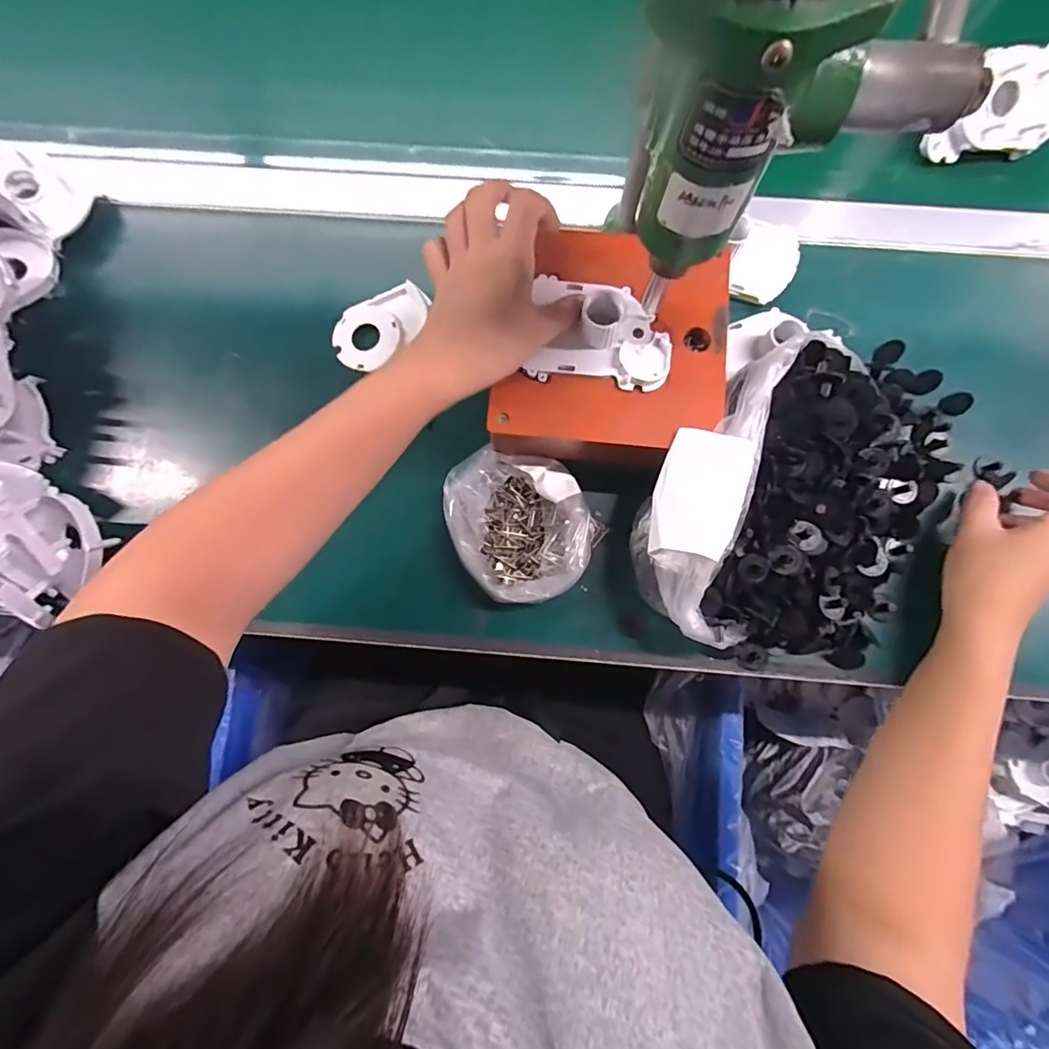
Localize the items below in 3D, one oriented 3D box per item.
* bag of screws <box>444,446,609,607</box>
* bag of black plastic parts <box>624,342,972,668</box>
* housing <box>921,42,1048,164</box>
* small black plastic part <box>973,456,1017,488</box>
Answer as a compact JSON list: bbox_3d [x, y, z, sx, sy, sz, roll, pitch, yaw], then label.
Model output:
[{"bbox_3d":[-0.003,-0.002,0.378,0.095,0.031,0.113,-35,81,-5],"label":"bag of screws"},{"bbox_3d":[0.197,-0.029,0.357,0.194,0.083,0.254,24,81,5],"label":"bag of black plastic parts"},{"bbox_3d":[0.379,-0.339,0.423,0.093,0.040,0.071,1,120,5],"label":"housing"},{"bbox_3d":[0.347,-0.039,0.385,0.022,0.016,0.015,34,82,6],"label":"small black plastic part"}]

